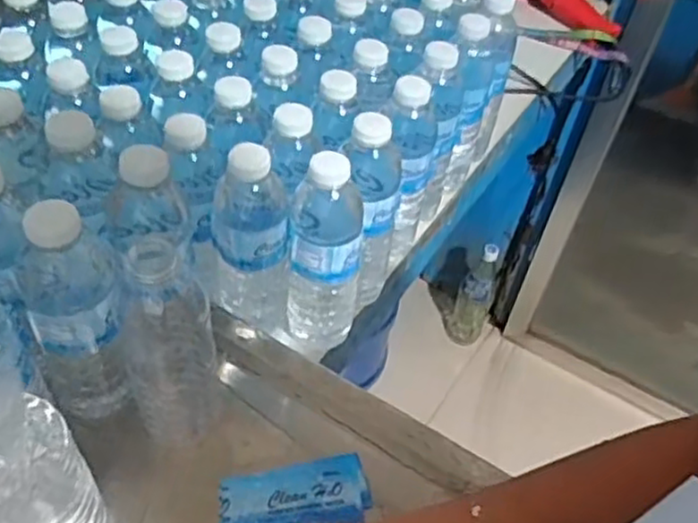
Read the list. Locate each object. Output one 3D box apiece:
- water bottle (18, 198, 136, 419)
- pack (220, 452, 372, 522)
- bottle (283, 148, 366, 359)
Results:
[{"bbox_3d":[-0.187,0.027,0.490,0.064,0.177,0.068,-13,51,-17],"label":"water bottle"},{"bbox_3d":[-0.041,0.176,0.538,0.109,0.009,0.052,-6,49,-12],"label":"pack"},{"bbox_3d":[-0.021,0.004,0.600,0.061,0.207,0.056,9,48,1],"label":"bottle"}]

